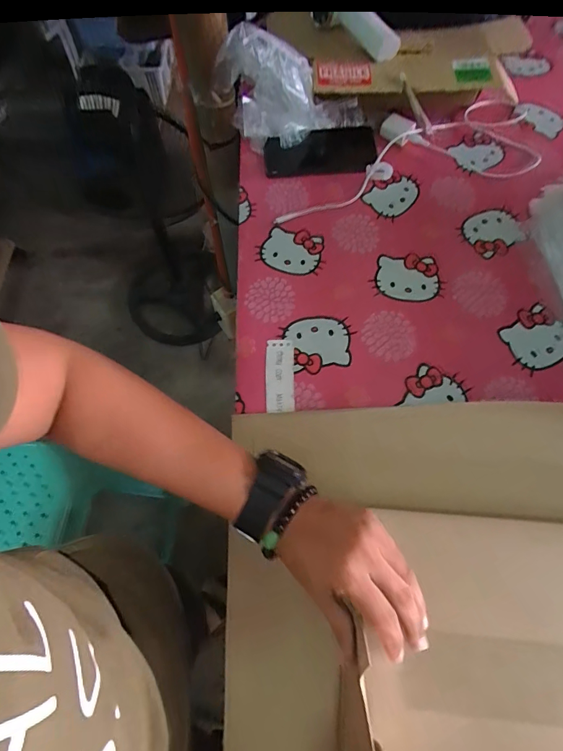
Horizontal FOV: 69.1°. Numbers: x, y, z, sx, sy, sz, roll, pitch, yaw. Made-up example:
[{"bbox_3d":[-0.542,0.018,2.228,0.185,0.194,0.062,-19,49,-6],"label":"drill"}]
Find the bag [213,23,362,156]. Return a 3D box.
[{"bbox_3d":[0.016,-0.384,0.561,0.207,0.143,0.077,-7,65,-3],"label":"bag"}]

